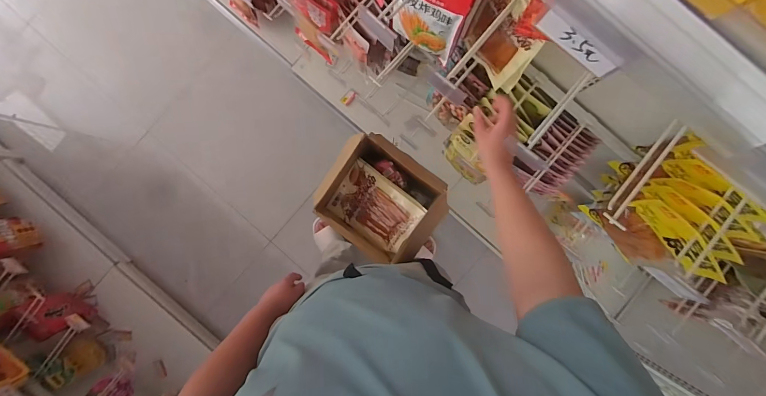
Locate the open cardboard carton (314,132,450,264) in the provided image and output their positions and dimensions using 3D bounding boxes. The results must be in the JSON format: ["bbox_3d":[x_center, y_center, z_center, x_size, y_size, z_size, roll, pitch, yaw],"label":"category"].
[{"bbox_3d":[-0.006,0.006,0.943,0.319,0.159,0.259,39,91,0],"label":"open cardboard carton"}]

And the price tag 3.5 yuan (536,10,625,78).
[{"bbox_3d":[0.162,-0.128,0.278,0.071,0.029,0.004,40,91,0],"label":"price tag 3.5 yuan"}]

